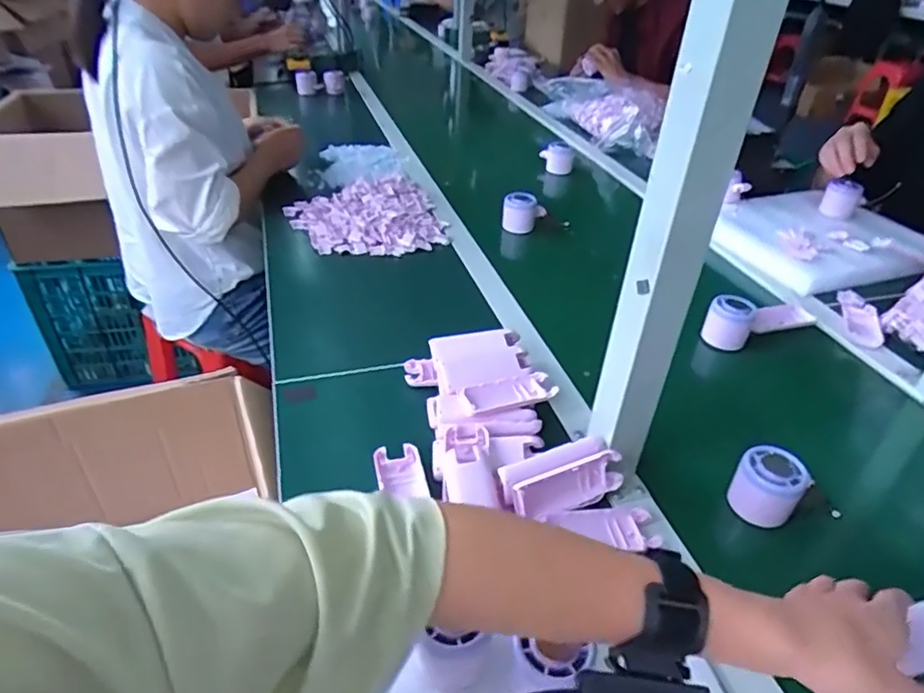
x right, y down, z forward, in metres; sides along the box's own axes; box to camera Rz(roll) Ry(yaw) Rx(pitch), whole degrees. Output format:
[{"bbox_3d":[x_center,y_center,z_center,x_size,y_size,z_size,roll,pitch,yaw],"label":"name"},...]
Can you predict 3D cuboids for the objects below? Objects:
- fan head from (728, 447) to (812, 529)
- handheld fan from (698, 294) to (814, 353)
[{"bbox_3d":[0.287,0.131,0.554,0.054,0.057,0.047,26,42,29],"label":"fan head"},{"bbox_3d":[0.403,-0.035,0.792,0.161,0.061,0.045,-9,38,-16],"label":"handheld fan"}]

